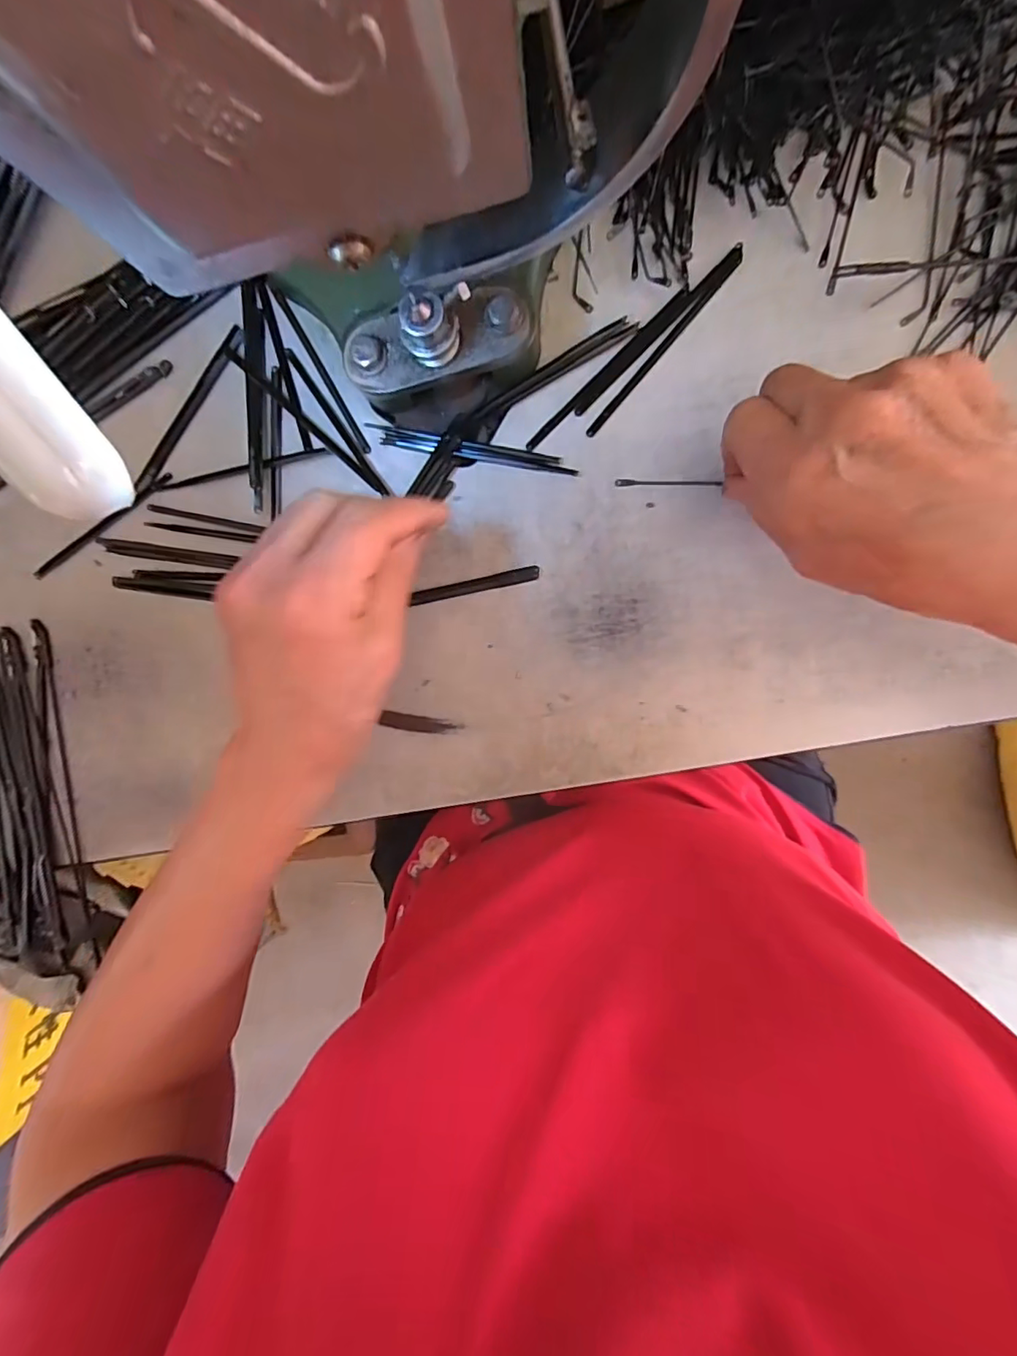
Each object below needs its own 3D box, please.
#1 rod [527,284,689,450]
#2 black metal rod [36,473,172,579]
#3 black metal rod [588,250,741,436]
[{"bbox_3d":[0.046,-0.145,0.260,0.098,0.004,0.005,-42,92,10],"label":"rod"},{"bbox_3d":[-0.219,-0.081,0.295,0.096,0.005,0.008,-30,94,9],"label":"black metal rod"},{"bbox_3d":[0.071,-0.154,0.256,0.005,0.004,0.099,42,100,-1],"label":"black metal rod"}]

